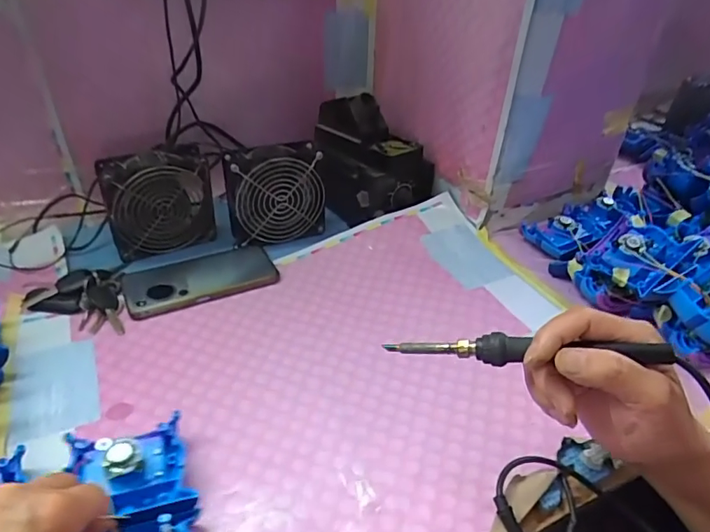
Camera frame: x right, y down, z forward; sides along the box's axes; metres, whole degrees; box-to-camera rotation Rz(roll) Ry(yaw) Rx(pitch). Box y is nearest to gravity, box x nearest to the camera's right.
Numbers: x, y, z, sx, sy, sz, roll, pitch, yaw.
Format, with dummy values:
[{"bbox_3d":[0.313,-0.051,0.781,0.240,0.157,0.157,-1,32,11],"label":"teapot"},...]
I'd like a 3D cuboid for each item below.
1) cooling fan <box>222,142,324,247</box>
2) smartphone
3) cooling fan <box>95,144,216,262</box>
[{"bbox_3d":[-0.101,-0.093,0.647,0.122,0.116,0.052,-14,40,-22],"label":"cooling fan"},{"bbox_3d":[-0.181,0.010,0.593,0.169,0.011,0.083,-14,39,-23],"label":"smartphone"},{"bbox_3d":[-0.237,-0.079,0.618,0.124,0.113,0.053,-17,41,-25],"label":"cooling fan"}]

